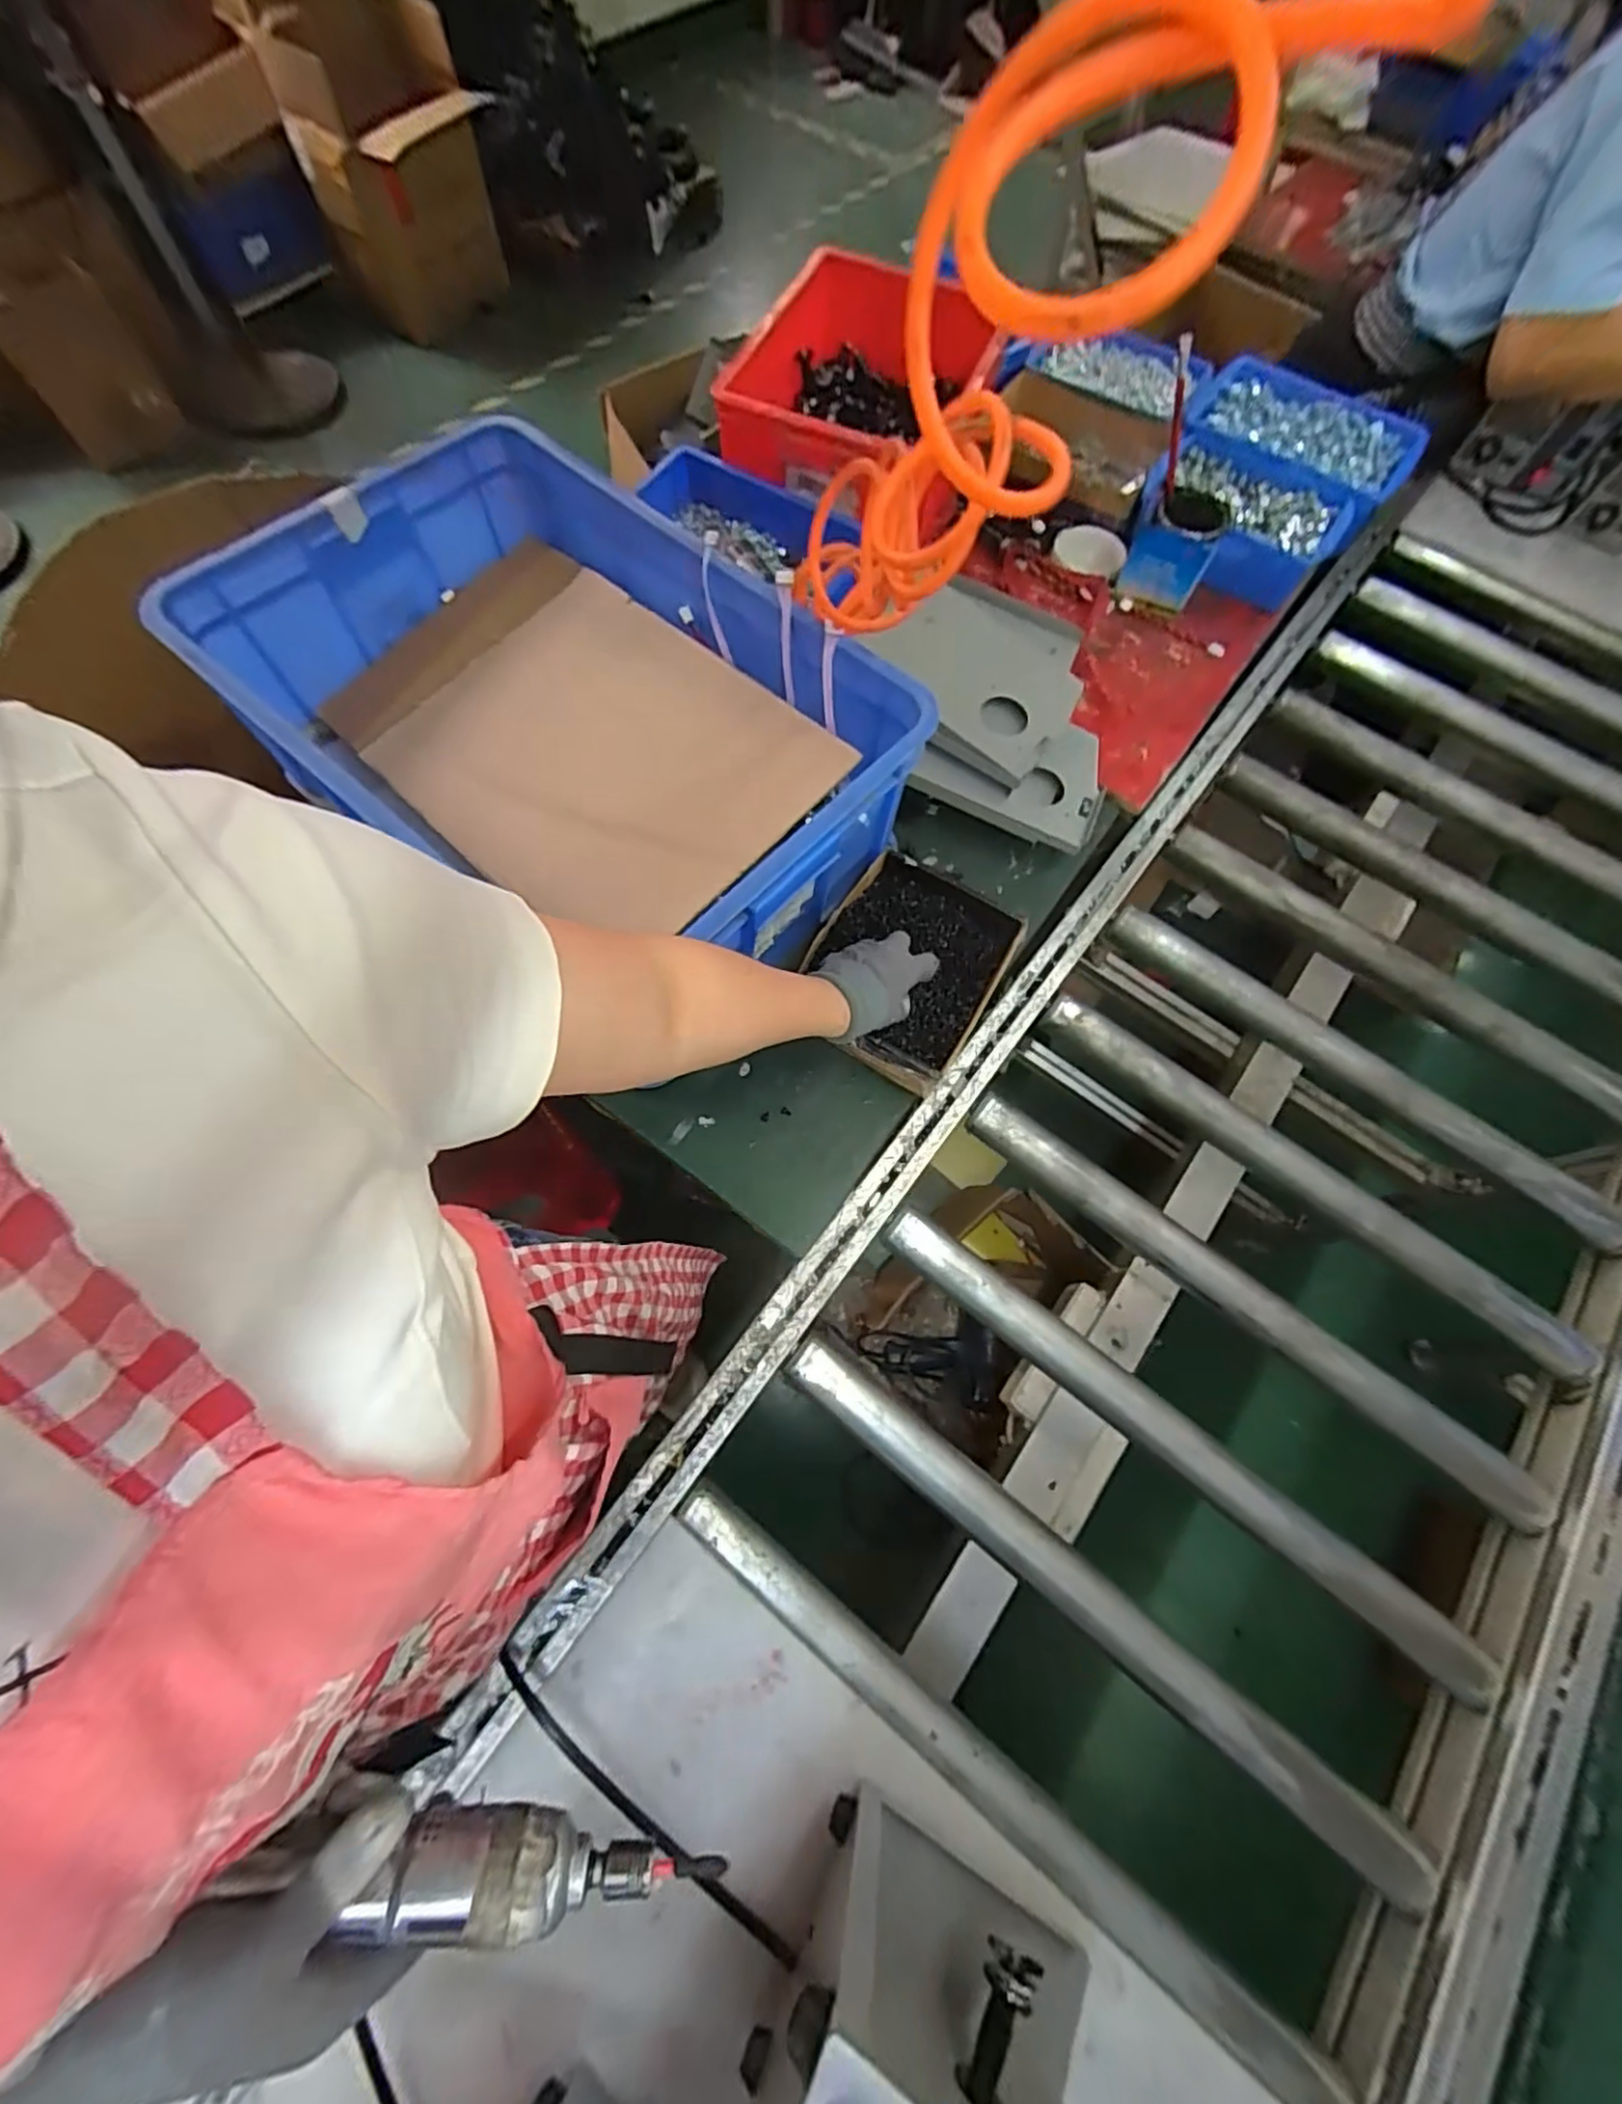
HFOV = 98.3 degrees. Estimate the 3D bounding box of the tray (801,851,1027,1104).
[{"bbox_3d":[0.096,-0.086,0.702,0.175,0.039,0.212,30,71,10],"label":"tray"}]

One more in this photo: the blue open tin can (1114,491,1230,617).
[{"bbox_3d":[0.467,-0.646,0.913,0.093,0.114,0.085,0,68,-1],"label":"blue open tin can"}]

